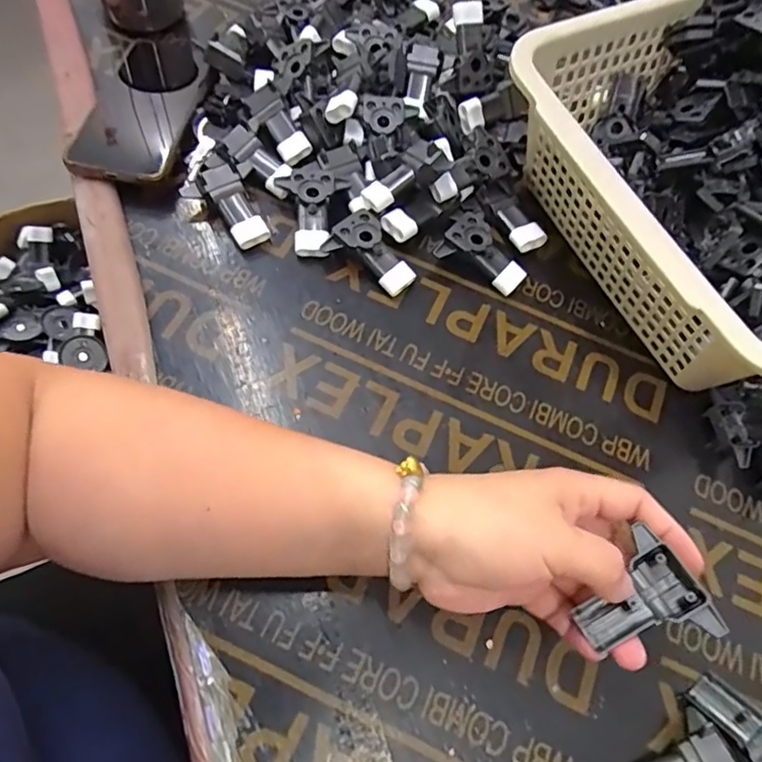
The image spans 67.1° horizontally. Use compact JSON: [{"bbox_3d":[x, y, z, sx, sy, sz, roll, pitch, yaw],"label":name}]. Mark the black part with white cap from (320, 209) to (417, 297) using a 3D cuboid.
[{"bbox_3d":[-0.006,-0.094,0.432,0.067,0.017,0.044,45,70,-1],"label":"black part with white cap"}]

